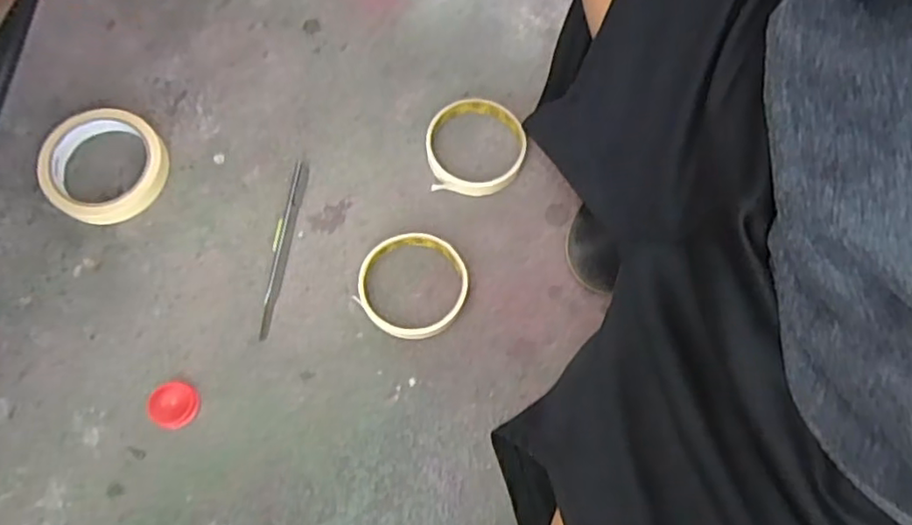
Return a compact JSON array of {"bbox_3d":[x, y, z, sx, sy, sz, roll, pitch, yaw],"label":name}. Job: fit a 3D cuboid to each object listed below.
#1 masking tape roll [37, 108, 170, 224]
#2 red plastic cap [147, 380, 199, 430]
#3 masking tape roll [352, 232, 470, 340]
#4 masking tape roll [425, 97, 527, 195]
[{"bbox_3d":[-0.294,-0.081,0.526,0.095,0.028,0.092,0,72,-1],"label":"masking tape roll"},{"bbox_3d":[-0.212,0.108,0.473,0.034,0.011,0.033,0,72,-1],"label":"red plastic cap"},{"bbox_3d":[-0.033,0.018,0.502,0.086,0.017,0.084,0,72,-1],"label":"masking tape roll"},{"bbox_3d":[0.017,-0.100,0.538,0.082,0.025,0.086,0,72,-1],"label":"masking tape roll"}]

